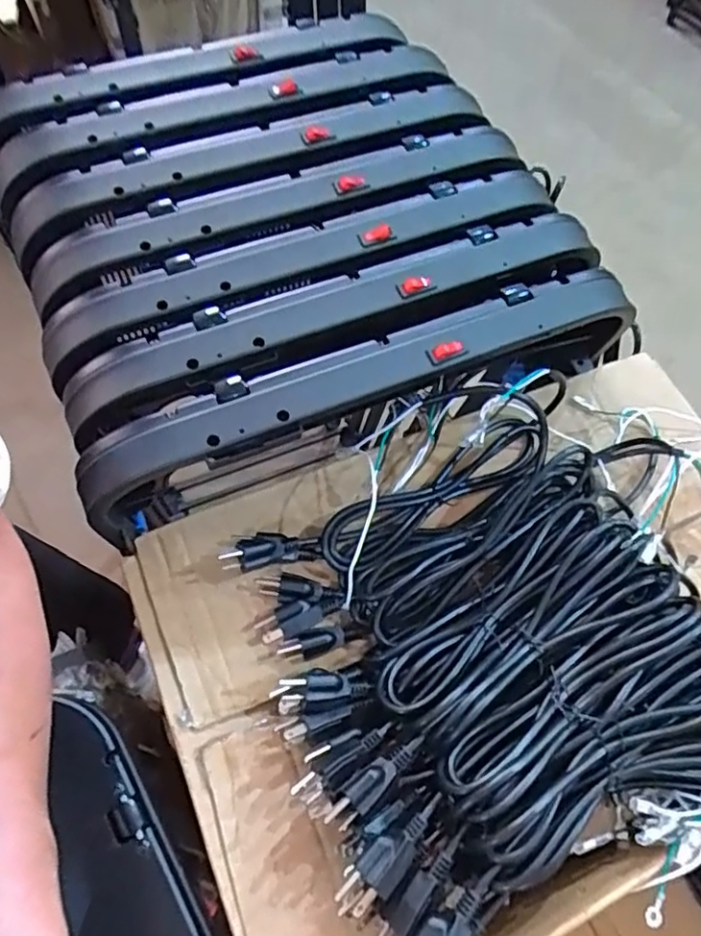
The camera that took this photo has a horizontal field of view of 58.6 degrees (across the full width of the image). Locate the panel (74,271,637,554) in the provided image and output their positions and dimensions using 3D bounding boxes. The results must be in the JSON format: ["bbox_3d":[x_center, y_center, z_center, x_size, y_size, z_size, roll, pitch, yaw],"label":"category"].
[{"bbox_3d":[0.032,-0.051,0.521,0.458,0.141,0.077,-24,66,-14],"label":"panel"}]

